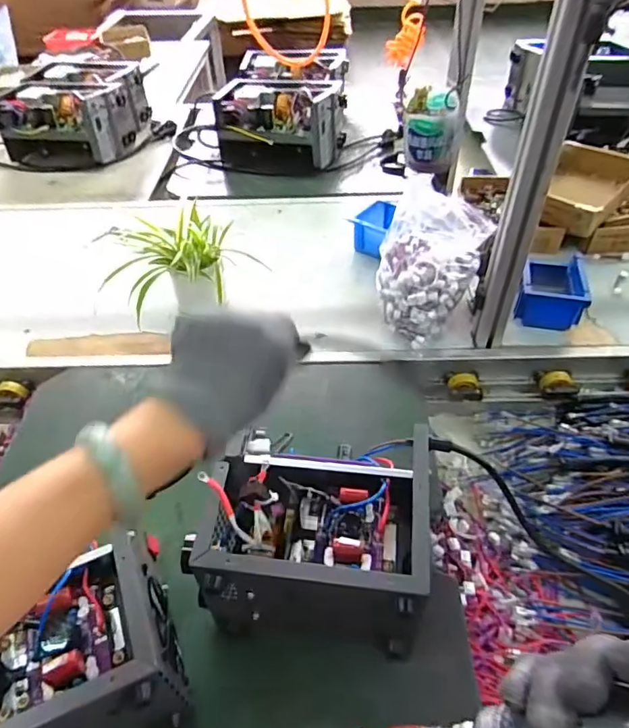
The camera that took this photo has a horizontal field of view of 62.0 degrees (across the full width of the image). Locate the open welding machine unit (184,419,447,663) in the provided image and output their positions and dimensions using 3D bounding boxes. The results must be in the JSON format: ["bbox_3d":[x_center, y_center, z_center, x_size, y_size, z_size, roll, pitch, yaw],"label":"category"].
[{"bbox_3d":[0.009,0.176,0.547,0.234,0.143,0.191,5,46,6],"label":"open welding machine unit"}]

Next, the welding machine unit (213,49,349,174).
[{"bbox_3d":[-0.075,-0.669,1.389,0.300,0.189,0.401,2,46,3],"label":"welding machine unit"}]

